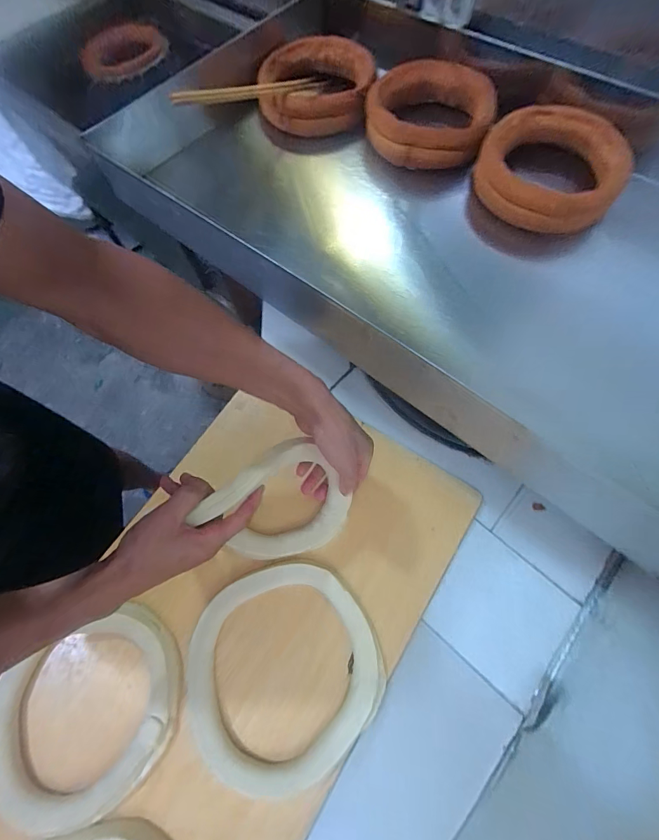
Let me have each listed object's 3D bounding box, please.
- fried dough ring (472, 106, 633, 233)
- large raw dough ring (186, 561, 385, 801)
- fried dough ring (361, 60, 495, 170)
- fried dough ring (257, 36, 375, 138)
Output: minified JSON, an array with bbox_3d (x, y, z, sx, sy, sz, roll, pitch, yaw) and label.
[{"bbox_3d":[0.359,-0.425,0.597,0.198,0.082,0.215,-1,68,3],"label":"fried dough ring"},{"bbox_3d":[-0.061,0.305,0.445,0.243,0.019,0.228,-1,68,3],"label":"large raw dough ring"},{"bbox_3d":[0.180,-0.561,0.676,0.222,0.077,0.199,7,69,7],"label":"fried dough ring"},{"bbox_3d":[-0.026,-0.663,0.721,0.212,0.066,0.200,0,70,0],"label":"fried dough ring"}]

